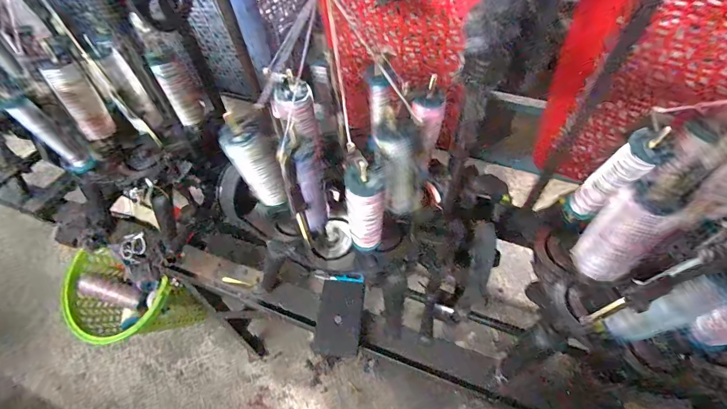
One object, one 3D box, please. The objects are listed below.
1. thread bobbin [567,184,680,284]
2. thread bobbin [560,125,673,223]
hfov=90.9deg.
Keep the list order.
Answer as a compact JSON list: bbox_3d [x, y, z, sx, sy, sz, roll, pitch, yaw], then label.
[{"bbox_3d":[0.301,0.035,0.421,0.053,0.144,0.063,-35,61,-18],"label":"thread bobbin"},{"bbox_3d":[0.332,-0.031,0.479,0.032,0.183,0.049,-23,58,-11],"label":"thread bobbin"}]

